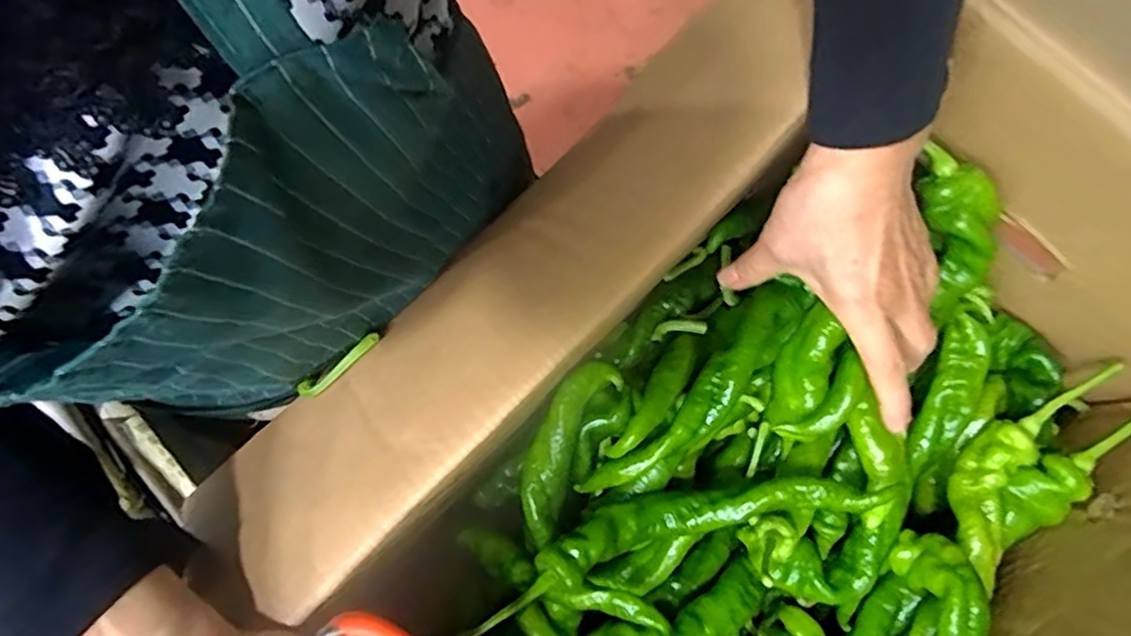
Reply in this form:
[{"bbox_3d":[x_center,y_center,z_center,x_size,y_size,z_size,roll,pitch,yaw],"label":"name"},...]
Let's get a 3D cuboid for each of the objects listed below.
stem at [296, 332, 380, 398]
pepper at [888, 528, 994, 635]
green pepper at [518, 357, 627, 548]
[{"bbox_3d":[-0.133,0.029,0.387,0.056,0.011,0.012,-33,81,-6],"label":"stem"},{"bbox_3d":[0.215,0.188,0.403,0.048,0.057,0.107,28,80,5],"label":"pepper"},{"bbox_3d":[-0.003,0.081,0.411,0.034,0.023,0.115,26,80,5],"label":"green pepper"}]

